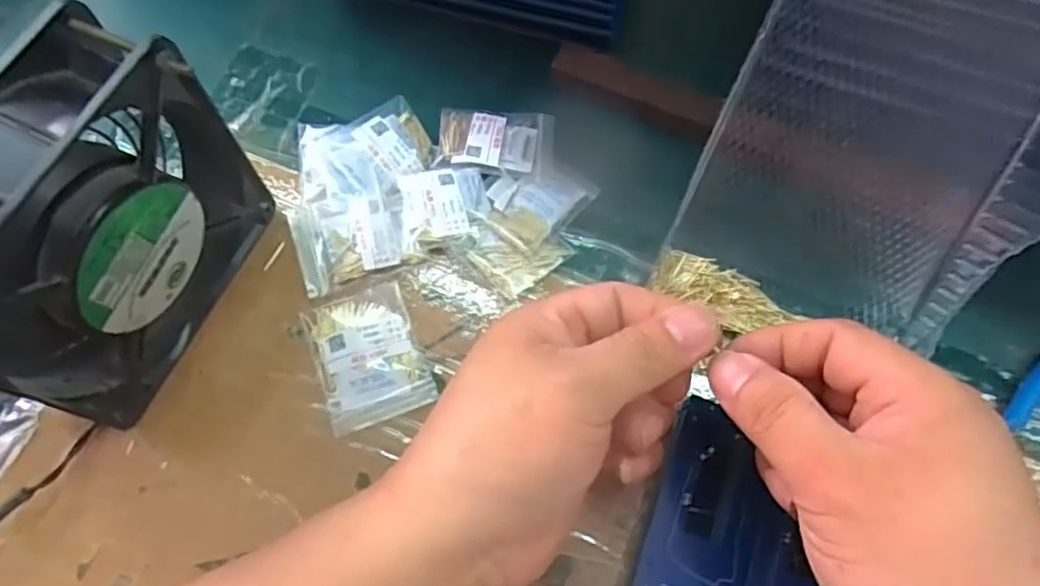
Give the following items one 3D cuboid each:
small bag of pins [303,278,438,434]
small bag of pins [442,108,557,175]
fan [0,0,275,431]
[{"bbox_3d":[-0.068,0.027,0.298,0.045,0.006,0.058,-20,71,-9],"label":"small bag of pins"},{"bbox_3d":[-0.012,-0.079,0.340,0.057,0.009,0.038,5,69,0],"label":"small bag of pins"},{"bbox_3d":[-0.156,-0.020,0.249,0.040,0.126,0.117,25,70,7],"label":"fan"}]

